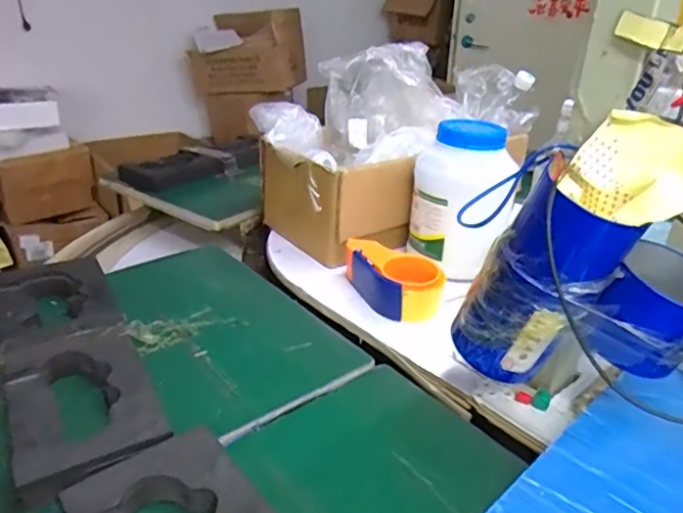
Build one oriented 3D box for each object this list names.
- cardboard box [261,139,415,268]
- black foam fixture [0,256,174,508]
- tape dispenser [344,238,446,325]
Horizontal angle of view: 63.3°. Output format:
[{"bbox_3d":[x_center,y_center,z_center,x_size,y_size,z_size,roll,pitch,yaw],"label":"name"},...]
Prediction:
[{"bbox_3d":[-0.016,-0.099,0.906,0.159,0.149,0.219,-15,31,-28],"label":"cardboard box"},{"bbox_3d":[-0.313,0.099,0.628,0.136,0.023,0.429,-17,32,-28],"label":"black foam fixture"},{"bbox_3d":[0.069,0.028,0.759,0.091,0.062,0.143,-13,29,-24],"label":"tape dispenser"}]

